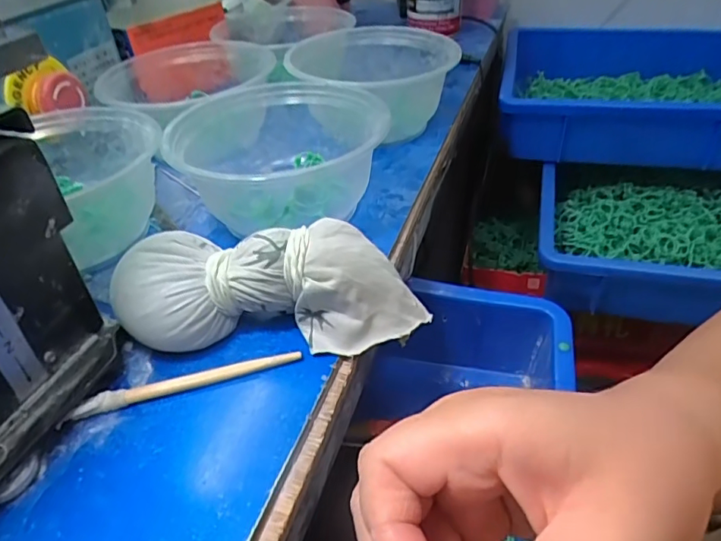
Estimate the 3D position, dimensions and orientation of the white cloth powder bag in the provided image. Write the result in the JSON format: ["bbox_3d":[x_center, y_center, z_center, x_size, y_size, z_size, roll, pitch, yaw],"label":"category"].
[{"bbox_3d":[-0.041,0.006,0.261,0.143,0.049,0.061,-4,38,-1],"label":"white cloth powder bag"}]

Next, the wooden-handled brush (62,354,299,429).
[{"bbox_3d":[-0.079,0.051,0.242,0.103,0.006,0.010,-14,40,-13],"label":"wooden-handled brush"}]

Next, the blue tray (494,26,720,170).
[{"bbox_3d":[0.396,-0.219,0.646,0.425,0.077,0.289,8,40,12],"label":"blue tray"}]

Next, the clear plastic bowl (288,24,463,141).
[{"bbox_3d":[0.006,-0.151,0.438,0.128,0.064,0.141,-26,45,-27],"label":"clear plastic bowl"}]

